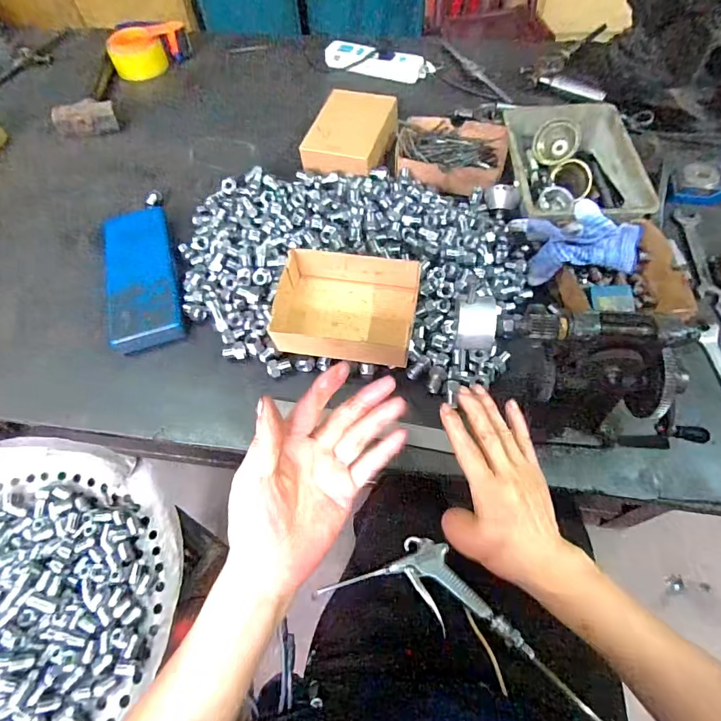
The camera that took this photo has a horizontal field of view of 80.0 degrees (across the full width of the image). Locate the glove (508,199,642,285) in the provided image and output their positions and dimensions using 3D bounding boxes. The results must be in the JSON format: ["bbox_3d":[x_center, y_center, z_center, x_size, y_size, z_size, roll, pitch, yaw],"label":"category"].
[{"bbox_3d":[0.288,-0.159,0.558,0.163,0.072,0.079,-2,59,2],"label":"glove"}]

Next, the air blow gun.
[{"bbox_3d":[0.079,0.271,0.529,0.243,0.034,0.095,12,60,10],"label":"air blow gun"}]

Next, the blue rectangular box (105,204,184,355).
[{"bbox_3d":[-0.305,-0.123,0.605,0.090,0.027,0.263,-17,60,-7],"label":"blue rectangular box"}]

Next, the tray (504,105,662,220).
[{"bbox_3d":[0.315,-0.293,0.651,0.172,0.055,0.248,2,59,4],"label":"tray"}]

